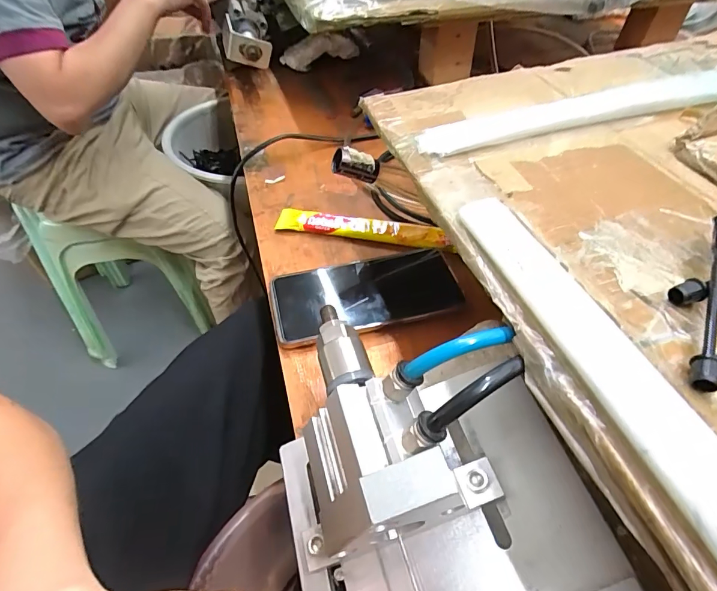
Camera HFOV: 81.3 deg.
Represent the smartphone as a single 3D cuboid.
[{"bbox_3d":[0.006,-0.001,0.371,0.161,0.012,0.074,-10,51,-10],"label":"smartphone"}]

